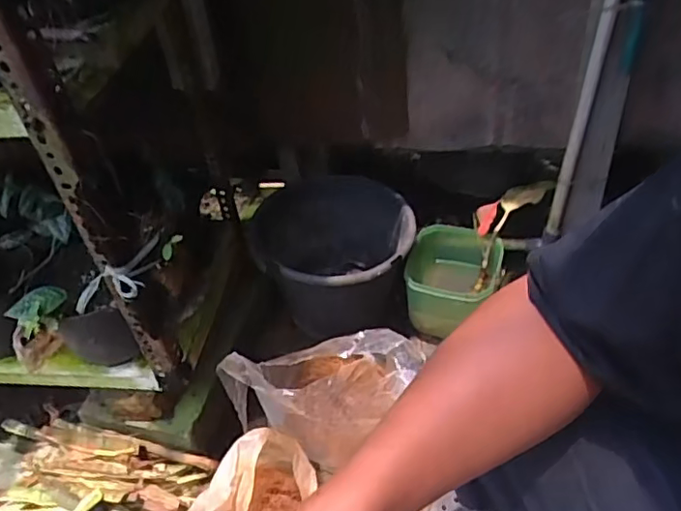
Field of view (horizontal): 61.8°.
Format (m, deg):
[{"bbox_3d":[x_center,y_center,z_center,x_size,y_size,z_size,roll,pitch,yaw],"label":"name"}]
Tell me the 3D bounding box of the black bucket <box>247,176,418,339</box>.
[{"bbox_3d":[-0.007,0.009,1.061,0.266,0.217,0.299,-27,46,-18],"label":"black bucket"}]

